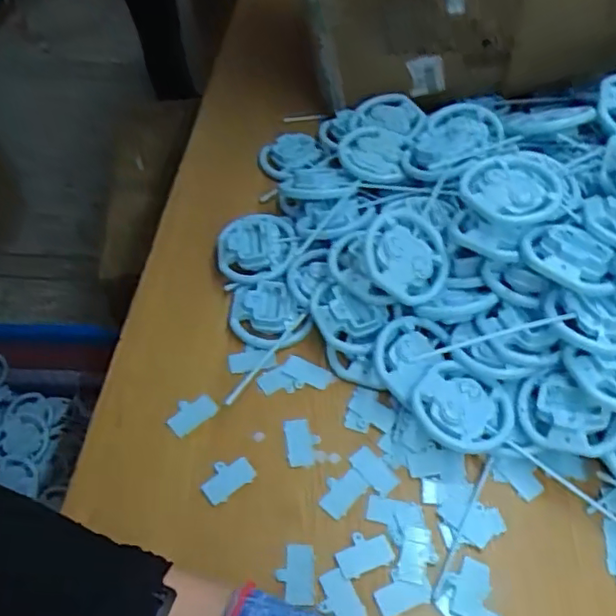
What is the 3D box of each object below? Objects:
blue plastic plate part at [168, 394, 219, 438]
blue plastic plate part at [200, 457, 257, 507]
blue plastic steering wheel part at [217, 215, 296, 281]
[{"bbox_3d":[-0.126,0.114,0.658,0.053,0.005,0.035,-31,58,-21],"label":"blue plastic plate part"},{"bbox_3d":[-0.082,0.172,0.613,0.052,0.005,0.034,-32,58,-21],"label":"blue plastic plate part"},{"bbox_3d":[-0.064,-0.077,0.753,0.096,0.025,0.087,-12,53,-9],"label":"blue plastic steering wheel part"}]

